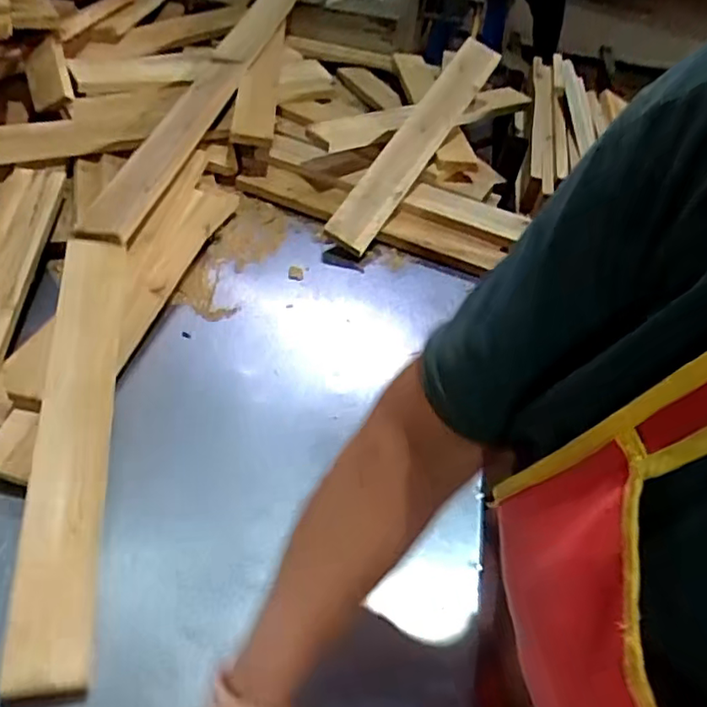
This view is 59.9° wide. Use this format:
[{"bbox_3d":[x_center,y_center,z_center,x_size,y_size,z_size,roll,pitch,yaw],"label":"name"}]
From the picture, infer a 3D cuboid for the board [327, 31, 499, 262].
[{"bbox_3d":[0.112,-0.368,1.039,0.073,0.025,0.498,38,66,-11],"label":"board"}]

